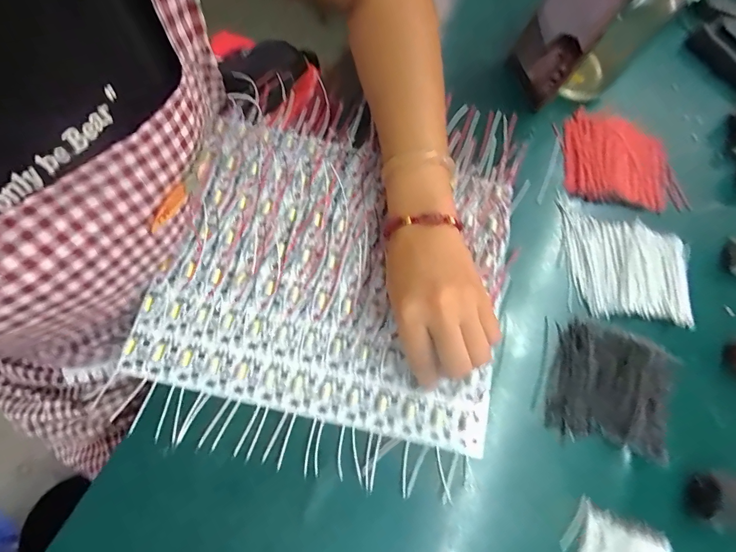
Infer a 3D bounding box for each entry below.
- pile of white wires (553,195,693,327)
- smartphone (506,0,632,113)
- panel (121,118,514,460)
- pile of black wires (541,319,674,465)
[{"bbox_3d":[0.239,-0.014,0.359,0.114,0.008,0.105,9,71,1],"label":"pile of white wires"},{"bbox_3d":[0.181,-0.233,0.353,0.010,0.174,0.080,-11,74,-15],"label":"smartphone"},{"bbox_3d":[-0.020,-0.031,0.347,0.285,0.010,0.302,14,74,0],"label":"panel"},{"bbox_3d":[0.200,0.089,0.321,0.089,0.022,0.097,13,71,2],"label":"pile of black wires"}]

